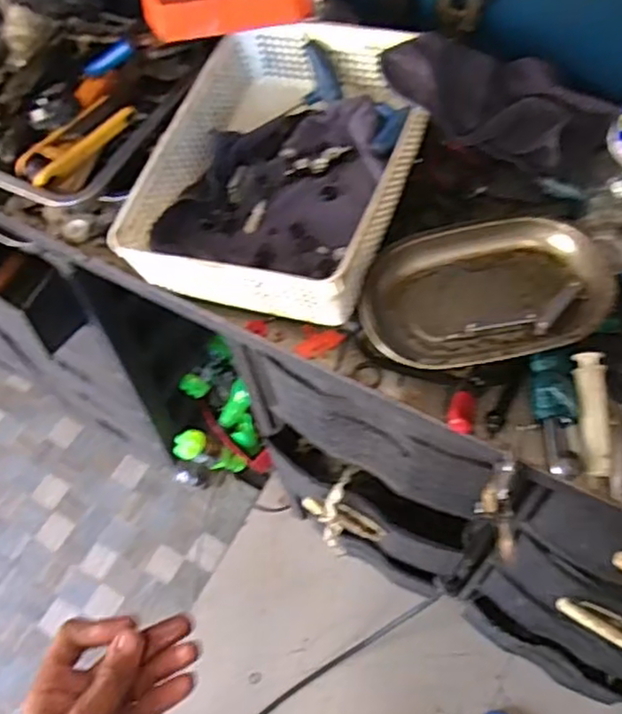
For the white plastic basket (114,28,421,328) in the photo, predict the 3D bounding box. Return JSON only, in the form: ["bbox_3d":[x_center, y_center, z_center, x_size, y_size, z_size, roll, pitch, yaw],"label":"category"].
[{"bbox_3d":[-0.024,-0.204,0.699,0.247,0.091,0.324,18,65,14],"label":"white plastic basket"}]

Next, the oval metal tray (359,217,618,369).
[{"bbox_3d":[0.159,-0.059,0.622,0.221,0.047,0.152,-7,61,1],"label":"oval metal tray"}]

